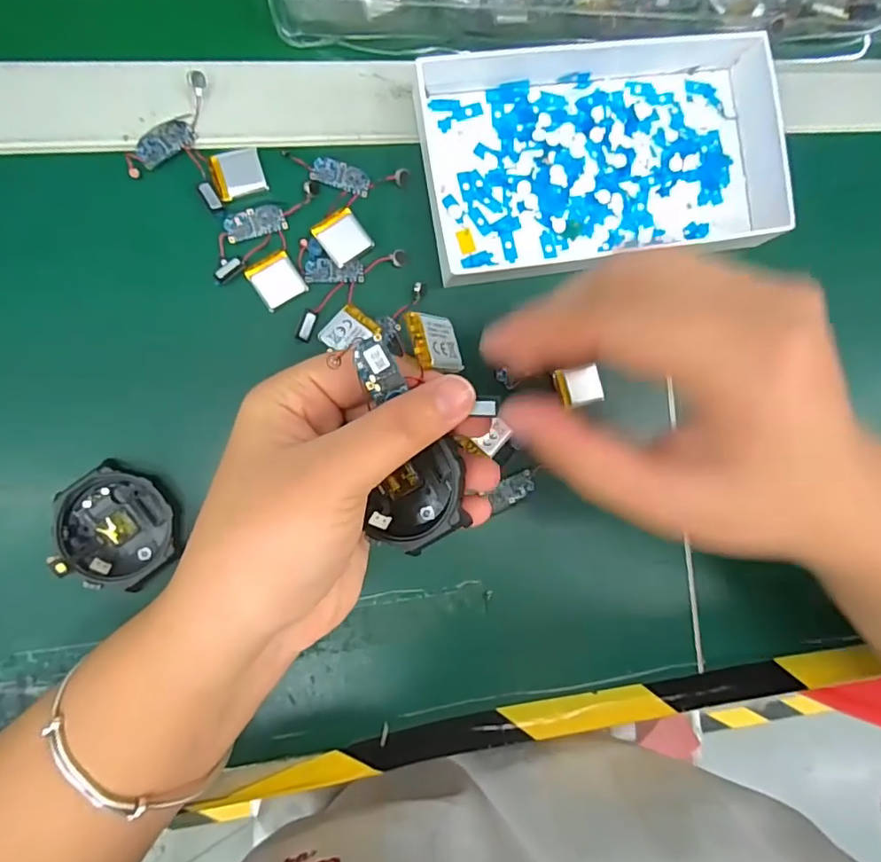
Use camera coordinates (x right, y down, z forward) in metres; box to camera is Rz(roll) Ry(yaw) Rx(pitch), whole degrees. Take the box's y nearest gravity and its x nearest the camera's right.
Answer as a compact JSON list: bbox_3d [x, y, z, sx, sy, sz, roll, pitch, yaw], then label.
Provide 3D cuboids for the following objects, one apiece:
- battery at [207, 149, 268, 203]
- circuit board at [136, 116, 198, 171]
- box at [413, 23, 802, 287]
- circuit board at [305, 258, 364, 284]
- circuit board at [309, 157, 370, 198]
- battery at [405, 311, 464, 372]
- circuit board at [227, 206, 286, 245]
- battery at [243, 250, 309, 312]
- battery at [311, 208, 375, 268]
[{"bbox_3d":[-0.094,-0.121,0.246,0.022,0.004,0.021,-17,90,-7],"label":"battery"},{"bbox_3d":[-0.126,-0.135,0.242,0.029,0.004,0.013,-38,93,-7],"label":"circuit board"},{"bbox_3d":[0.079,-0.138,0.259,0.169,0.027,0.107,-9,89,-7],"label":"box"},{"bbox_3d":[-0.051,-0.077,0.253,0.027,0.004,0.012,-2,88,-7],"label":"circuit board"},{"bbox_3d":[-0.048,-0.124,0.254,0.028,0.004,0.013,15,87,-7],"label":"circuit board"},{"bbox_3d":[-0.002,-0.032,0.190,0.022,0.004,0.021,-4,77,-43],"label":"battery"},{"bbox_3d":[-0.087,-0.098,0.249,0.027,0.004,0.013,-19,91,-7],"label":"circuit board"},{"bbox_3d":[-0.077,-0.071,0.248,0.021,0.004,0.023,-34,93,-7],"label":"battery"},{"bbox_3d":[-0.046,-0.092,0.253,0.022,0.004,0.022,-38,93,-7],"label":"battery"}]

